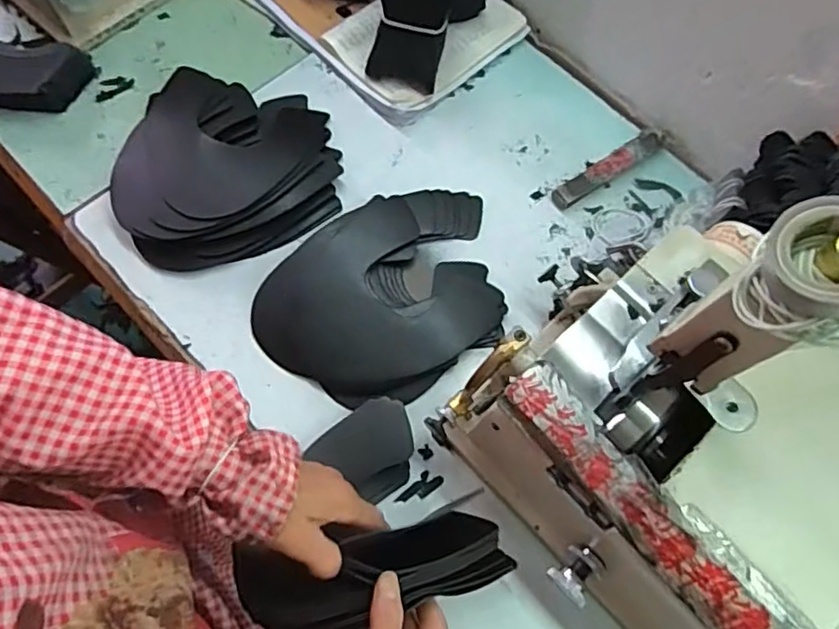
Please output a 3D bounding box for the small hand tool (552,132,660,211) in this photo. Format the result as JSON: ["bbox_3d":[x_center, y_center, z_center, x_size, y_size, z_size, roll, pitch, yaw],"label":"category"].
[{"bbox_3d":[0.205,-0.159,0.675,0.139,0.018,0.022,-32,74,-13],"label":"small hand tool"}]

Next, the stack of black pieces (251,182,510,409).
[{"bbox_3d":[-0.028,-0.021,0.610,0.254,0.028,0.191,-31,74,-13],"label":"stack of black pieces"}]

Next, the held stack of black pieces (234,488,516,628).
[{"bbox_3d":[-0.029,0.185,0.448,0.199,0.056,0.069,-9,69,-13],"label":"held stack of black pieces"}]

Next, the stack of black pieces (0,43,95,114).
[{"bbox_3d":[-0.429,-0.260,0.673,0.126,0.040,0.073,1,70,-2],"label":"stack of black pieces"}]

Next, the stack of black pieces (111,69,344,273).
[{"bbox_3d":[-0.206,-0.169,0.651,0.224,0.039,0.233,-16,71,-8],"label":"stack of black pieces"}]

